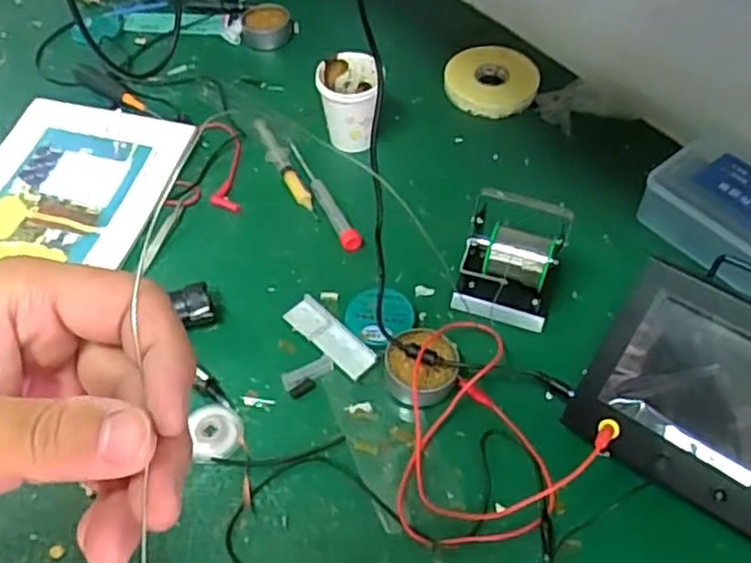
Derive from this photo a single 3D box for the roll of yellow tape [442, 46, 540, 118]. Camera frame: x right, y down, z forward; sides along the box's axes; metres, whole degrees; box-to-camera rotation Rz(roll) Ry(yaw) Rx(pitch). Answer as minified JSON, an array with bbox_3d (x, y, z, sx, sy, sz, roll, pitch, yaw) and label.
[{"bbox_3d":[0.141,-0.246,0.873,0.111,0.025,0.111,0,53,0],"label":"roll of yellow tape"}]

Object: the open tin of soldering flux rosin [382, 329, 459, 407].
[{"bbox_3d":[0.040,0.076,0.616,0.064,0.034,0.062,0,53,0],"label":"open tin of soldering flux rosin"}]

